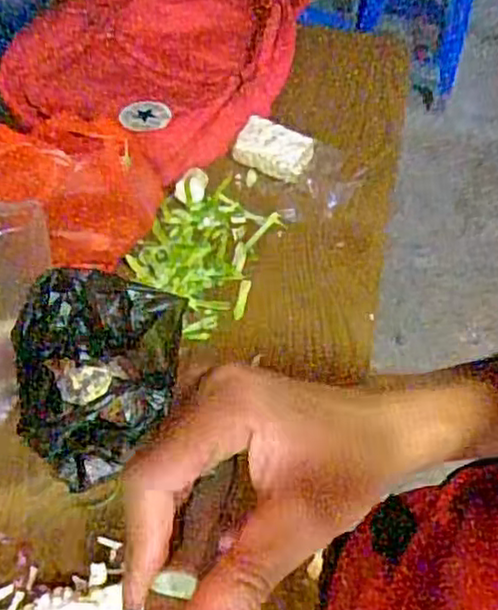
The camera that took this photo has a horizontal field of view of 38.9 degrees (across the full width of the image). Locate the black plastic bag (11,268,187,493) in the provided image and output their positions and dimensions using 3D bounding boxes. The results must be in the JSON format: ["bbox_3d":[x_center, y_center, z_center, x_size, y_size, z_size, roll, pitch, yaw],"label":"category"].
[{"bbox_3d":[-0.153,0.074,0.683,0.150,0.135,0.155,8,55,6],"label":"black plastic bag"}]

